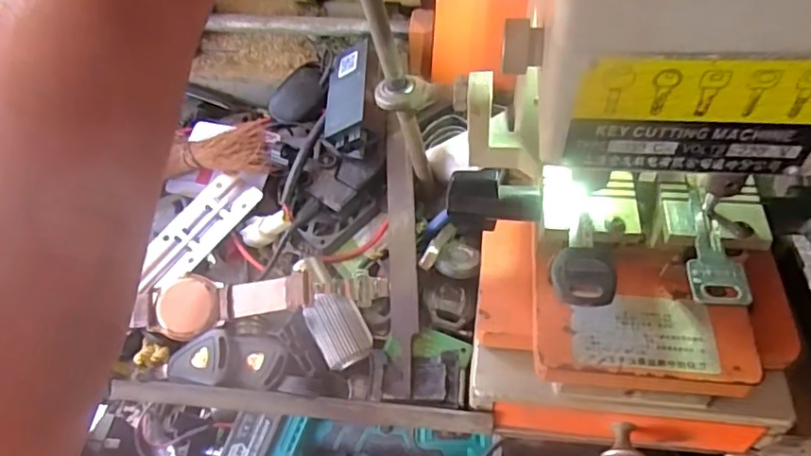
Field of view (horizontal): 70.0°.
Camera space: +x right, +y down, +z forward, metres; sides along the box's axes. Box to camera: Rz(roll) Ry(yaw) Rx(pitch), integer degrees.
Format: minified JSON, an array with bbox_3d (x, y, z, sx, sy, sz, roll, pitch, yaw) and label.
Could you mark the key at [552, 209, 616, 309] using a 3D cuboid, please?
[{"bbox_3d":[0.079,0.013,0.256,0.026,0.006,0.048,7,54,9],"label":"key"}]

